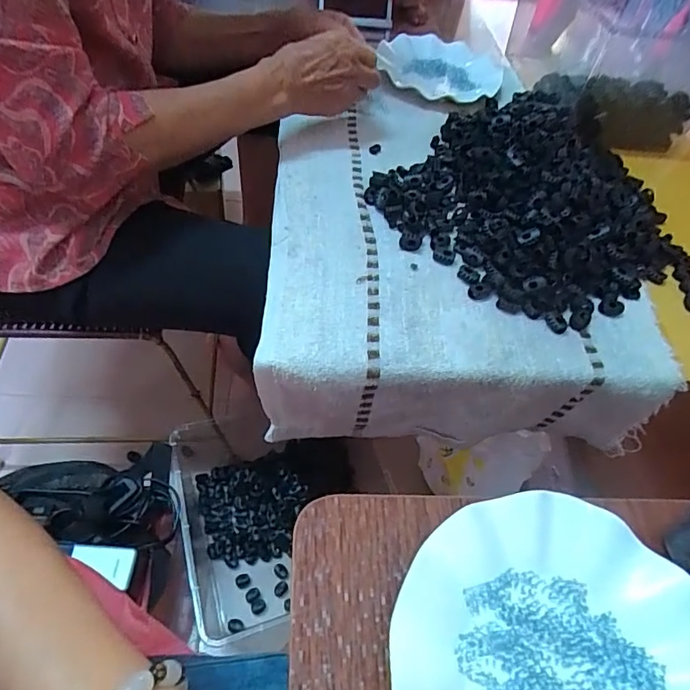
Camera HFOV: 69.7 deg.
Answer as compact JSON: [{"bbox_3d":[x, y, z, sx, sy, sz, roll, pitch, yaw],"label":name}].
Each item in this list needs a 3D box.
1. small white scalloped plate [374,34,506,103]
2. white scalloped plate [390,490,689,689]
[{"bbox_3d":[0.137,-0.400,0.723,0.177,0.032,0.164,4,53,-5],"label":"small white scalloped plate"},{"bbox_3d":[0.110,0.166,0.259,0.178,0.022,0.161,-20,56,-19],"label":"white scalloped plate"}]

